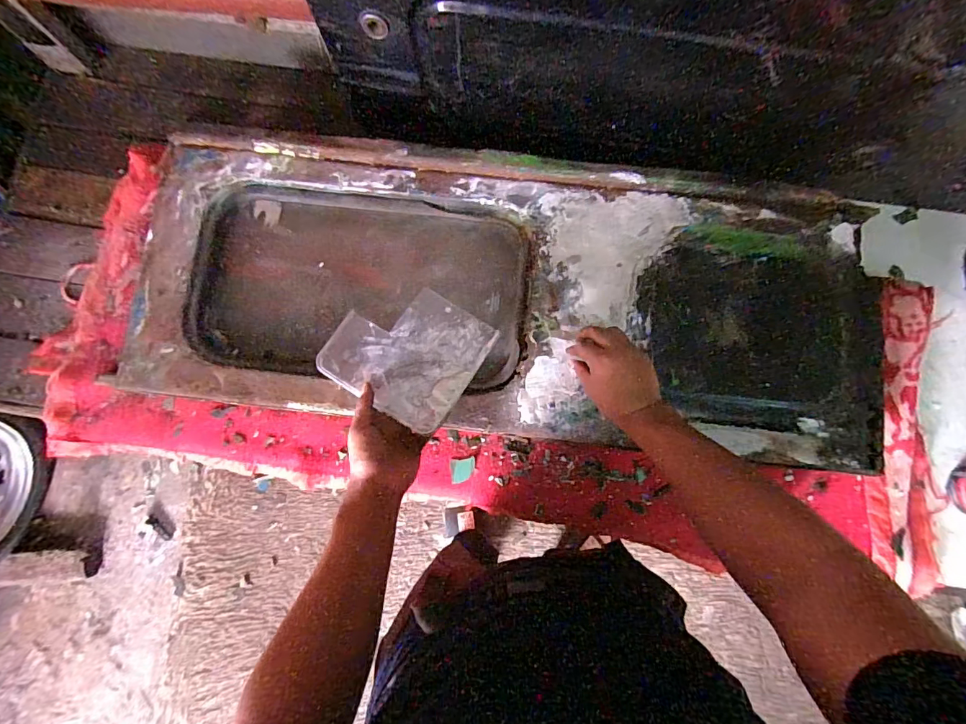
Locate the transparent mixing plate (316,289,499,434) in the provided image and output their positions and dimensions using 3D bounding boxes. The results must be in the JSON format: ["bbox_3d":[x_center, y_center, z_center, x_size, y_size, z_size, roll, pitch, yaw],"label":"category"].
[{"bbox_3d":[-0.090,-0.015,0.548,0.166,0.008,0.150,29,72,9],"label":"transparent mixing plate"}]

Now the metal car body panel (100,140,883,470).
[{"bbox_3d":[0.029,-0.090,0.617,0.956,0.049,0.354,6,78,1],"label":"metal car body panel"}]

